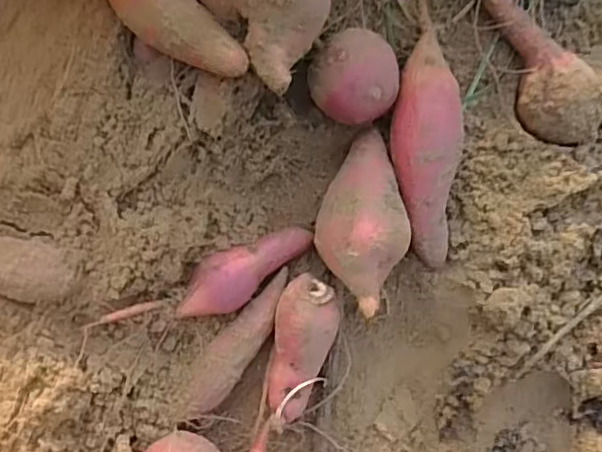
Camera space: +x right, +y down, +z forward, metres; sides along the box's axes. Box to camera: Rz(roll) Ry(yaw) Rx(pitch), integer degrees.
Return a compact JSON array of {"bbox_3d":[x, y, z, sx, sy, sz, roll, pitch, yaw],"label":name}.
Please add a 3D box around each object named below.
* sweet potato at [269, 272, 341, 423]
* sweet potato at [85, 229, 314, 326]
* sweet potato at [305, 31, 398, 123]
[{"bbox_3d":[0.002,0.088,0.457,0.044,0.043,0.100,6,90,-10],"label":"sweet potato"},{"bbox_3d":[-0.061,0.044,0.445,0.158,0.032,0.043,-30,96,-8],"label":"sweet potato"},{"bbox_3d":[0.037,-0.107,0.446,0.062,0.053,0.059,0,92,-10],"label":"sweet potato"}]

